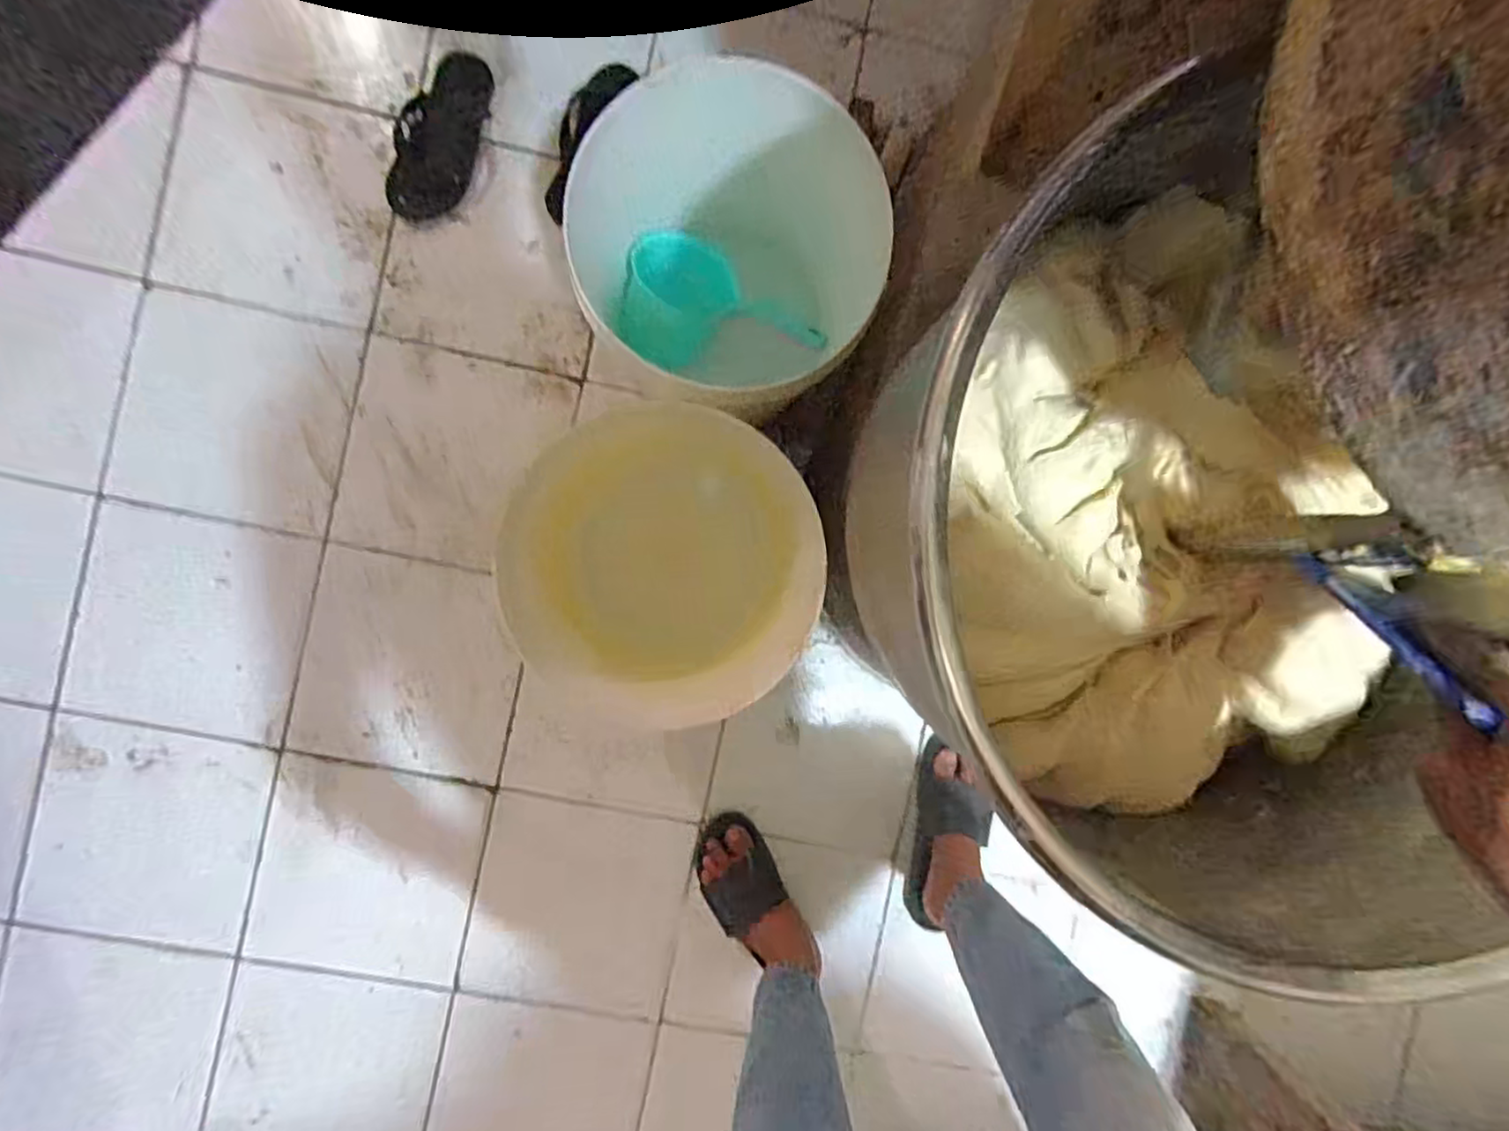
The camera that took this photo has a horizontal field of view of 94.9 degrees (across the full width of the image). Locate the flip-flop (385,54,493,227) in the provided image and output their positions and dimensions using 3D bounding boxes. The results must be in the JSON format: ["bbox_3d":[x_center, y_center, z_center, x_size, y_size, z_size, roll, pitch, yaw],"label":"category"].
[{"bbox_3d":[-0.422,-0.576,0.929,0.101,0.044,0.230,18,95,-5],"label":"flip-flop"}]

